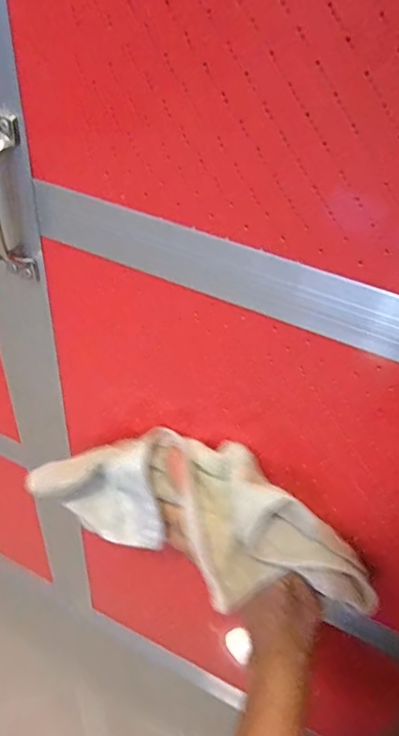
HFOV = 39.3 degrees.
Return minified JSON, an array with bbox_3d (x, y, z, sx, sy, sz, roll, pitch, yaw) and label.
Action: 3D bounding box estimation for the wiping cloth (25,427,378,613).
[{"bbox_3d":[-0.005,0.101,0.358,0.220,0.081,0.076,10,42,22],"label":"wiping cloth"}]

